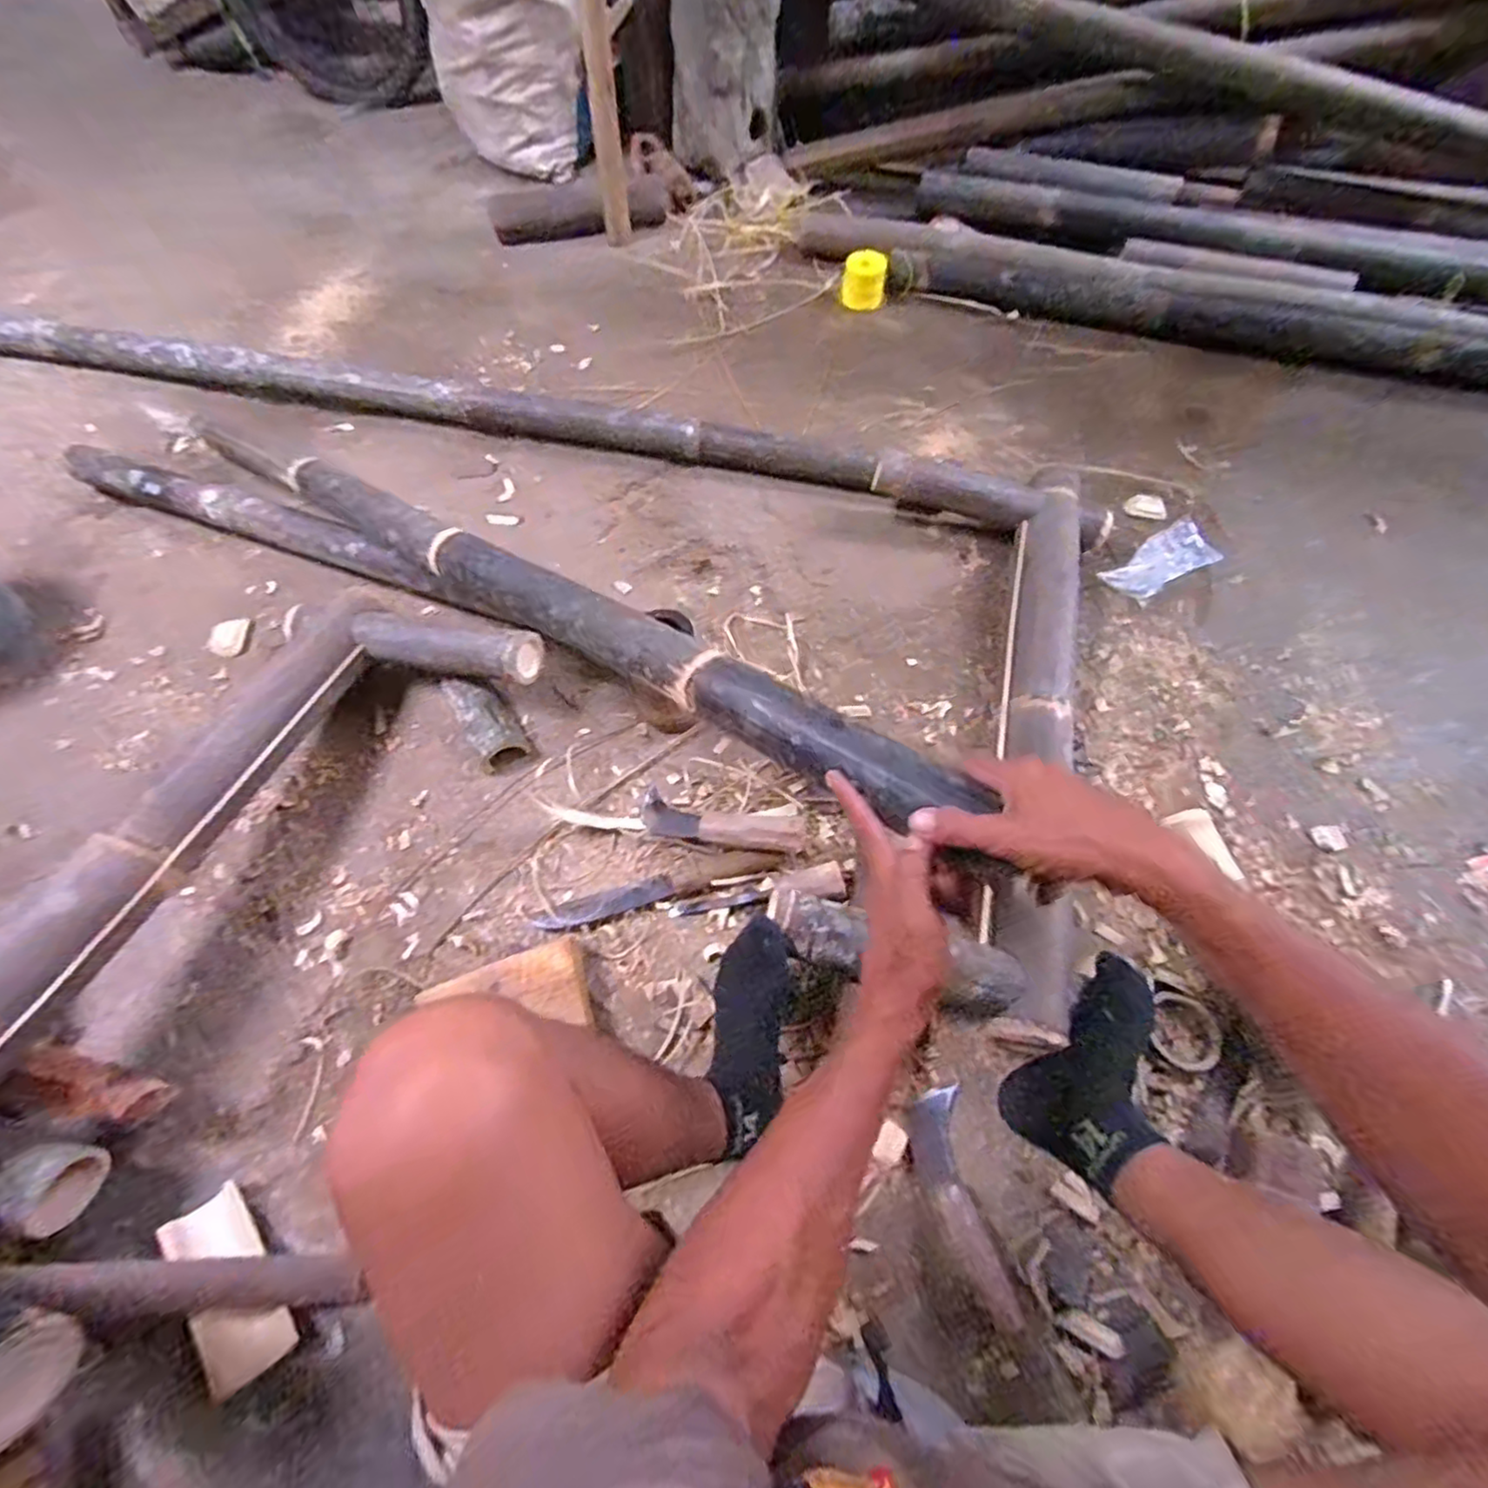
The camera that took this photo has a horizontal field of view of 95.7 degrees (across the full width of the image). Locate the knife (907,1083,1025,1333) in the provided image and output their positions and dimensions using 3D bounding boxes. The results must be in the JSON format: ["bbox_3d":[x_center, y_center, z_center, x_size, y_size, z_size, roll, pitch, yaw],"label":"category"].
[{"bbox_3d":[0.212,0.449,0.659,0.067,0.032,0.198,-8,61,-7],"label":"knife"}]

